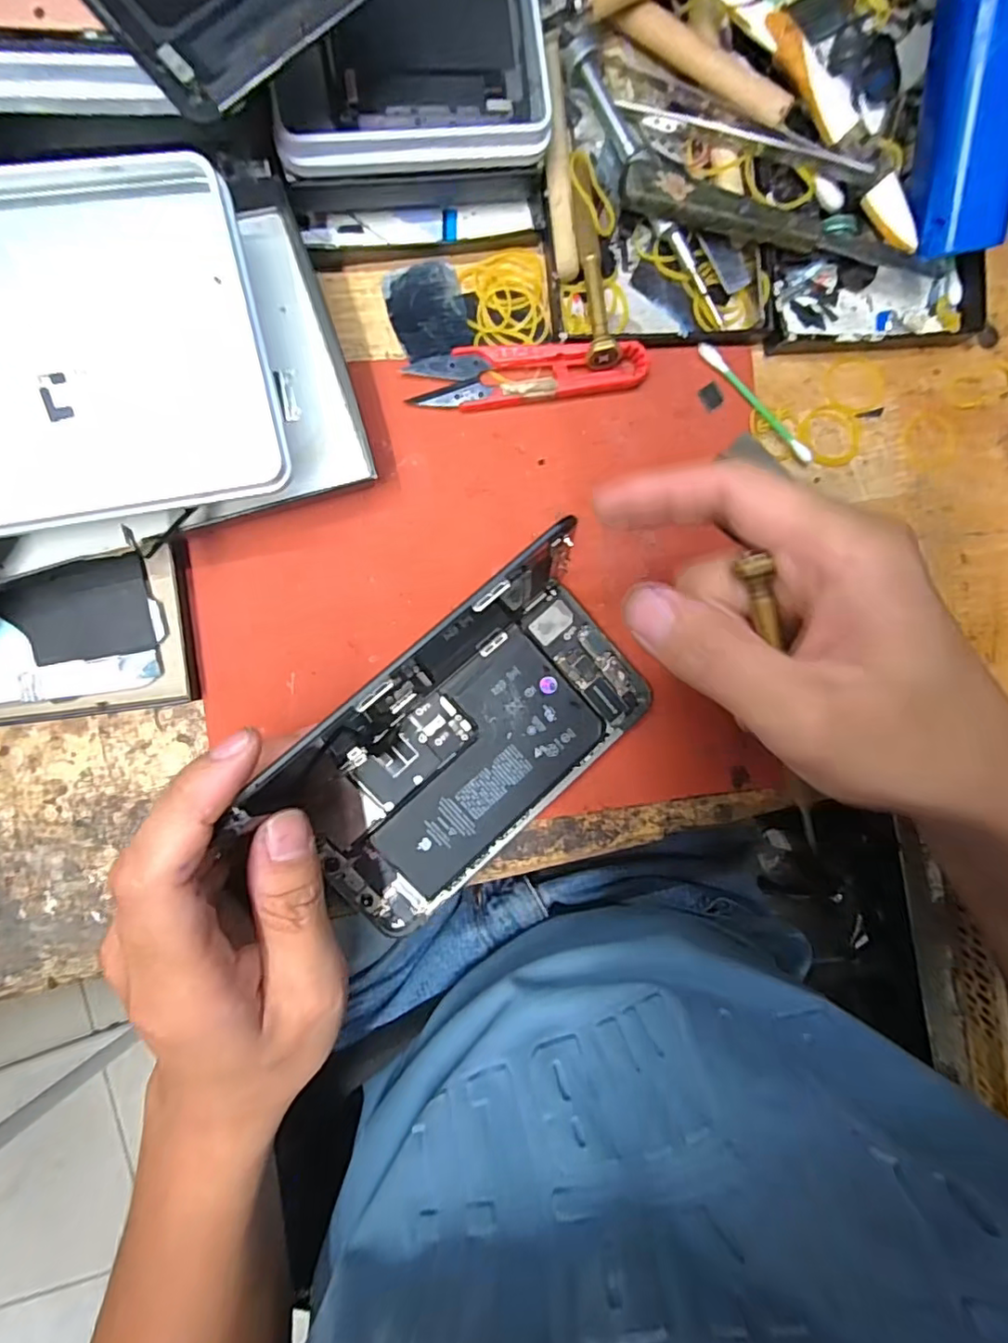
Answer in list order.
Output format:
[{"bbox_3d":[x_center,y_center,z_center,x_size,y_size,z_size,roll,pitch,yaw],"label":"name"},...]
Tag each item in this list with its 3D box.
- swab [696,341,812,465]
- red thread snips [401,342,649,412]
[{"bbox_3d":[0.116,-0.123,0.270,0.072,0.007,0.007,40,86,-8],"label":"swab"},{"bbox_3d":[0.011,-0.127,0.251,0.099,0.011,0.023,-9,94,-8],"label":"red thread snips"}]

